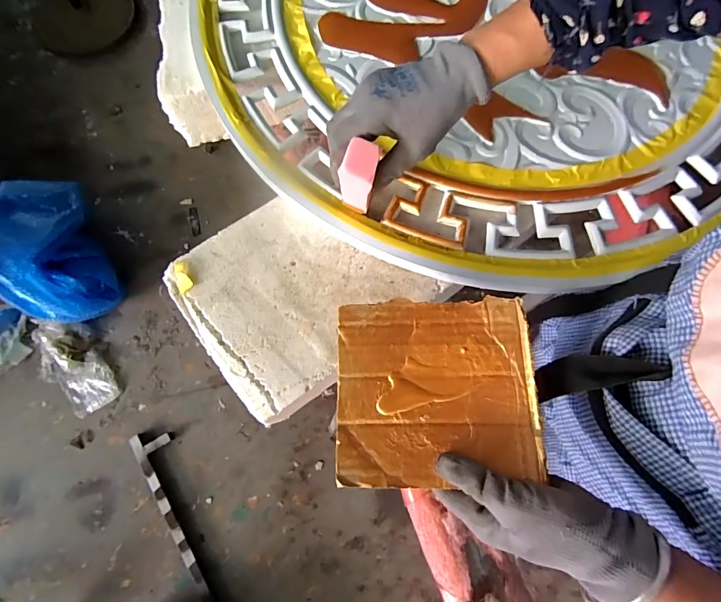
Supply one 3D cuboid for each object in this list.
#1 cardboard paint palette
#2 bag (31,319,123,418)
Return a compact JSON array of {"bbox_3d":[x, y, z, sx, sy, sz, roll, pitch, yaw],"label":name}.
[{"bbox_3d":[0.061,0.071,0.315,0.159,0.005,0.148,-1,73,4],"label":"cardboard paint palette"},{"bbox_3d":[-0.925,0.200,1.217,0.201,0.046,0.354,-33,76,-10],"label":"bag"}]

